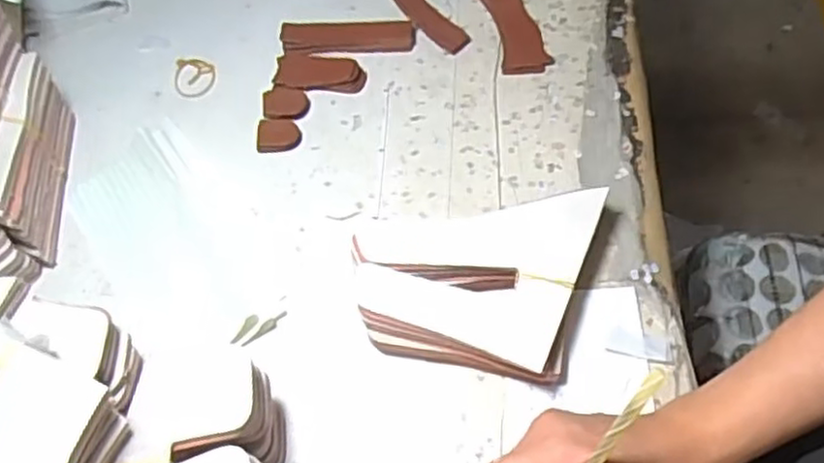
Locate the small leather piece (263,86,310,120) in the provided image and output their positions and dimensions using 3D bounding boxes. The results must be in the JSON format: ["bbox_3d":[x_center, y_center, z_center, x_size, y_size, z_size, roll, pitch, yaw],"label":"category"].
[{"bbox_3d":[-0.112,-0.114,0.638,0.038,0.008,0.039,-12,59,-3],"label":"small leather piece"}]

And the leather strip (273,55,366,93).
[{"bbox_3d":[-0.084,-0.144,0.648,0.080,0.007,0.035,2,77,5],"label":"leather strip"}]

